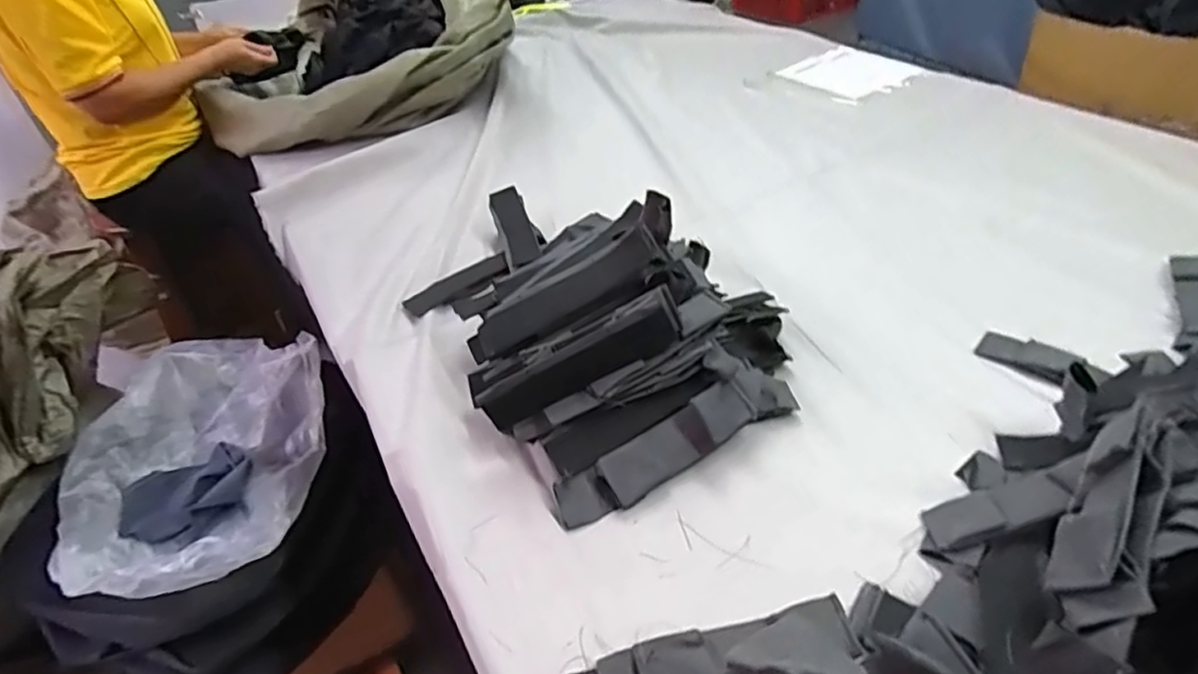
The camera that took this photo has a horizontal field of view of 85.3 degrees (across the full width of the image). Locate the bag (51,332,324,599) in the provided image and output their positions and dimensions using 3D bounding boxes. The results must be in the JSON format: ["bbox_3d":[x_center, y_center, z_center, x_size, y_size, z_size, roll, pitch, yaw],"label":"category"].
[{"bbox_3d":[-0.583,0.168,0.937,0.331,0.119,0.400,-3,40,3],"label":"bag"}]

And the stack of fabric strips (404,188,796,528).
[{"bbox_3d":[0.028,-0.011,0.643,0.311,0.148,0.277,-23,43,-20],"label":"stack of fabric strips"}]

